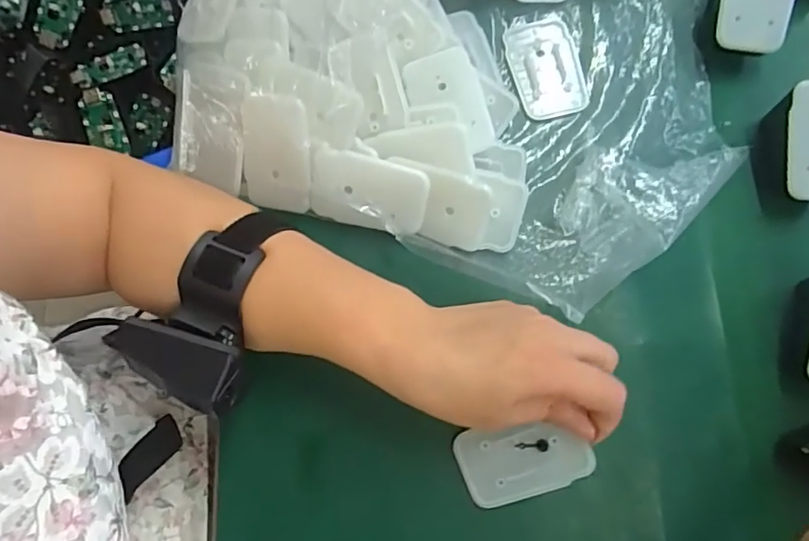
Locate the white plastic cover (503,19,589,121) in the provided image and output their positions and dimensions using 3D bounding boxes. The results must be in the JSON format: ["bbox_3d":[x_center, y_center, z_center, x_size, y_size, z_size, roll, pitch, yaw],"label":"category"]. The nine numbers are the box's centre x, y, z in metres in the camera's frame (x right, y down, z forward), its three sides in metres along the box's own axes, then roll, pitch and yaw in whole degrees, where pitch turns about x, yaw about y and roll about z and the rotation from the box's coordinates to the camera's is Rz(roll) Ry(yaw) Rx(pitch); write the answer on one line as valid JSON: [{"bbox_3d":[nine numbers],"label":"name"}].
[{"bbox_3d":[0.093,-0.131,0.358,0.044,0.005,0.067,-14,78,-3],"label":"white plastic cover"}]

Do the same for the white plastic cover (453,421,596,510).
[{"bbox_3d":[0.065,0.104,0.298,0.069,0.004,0.039,-18,81,13],"label":"white plastic cover"}]

